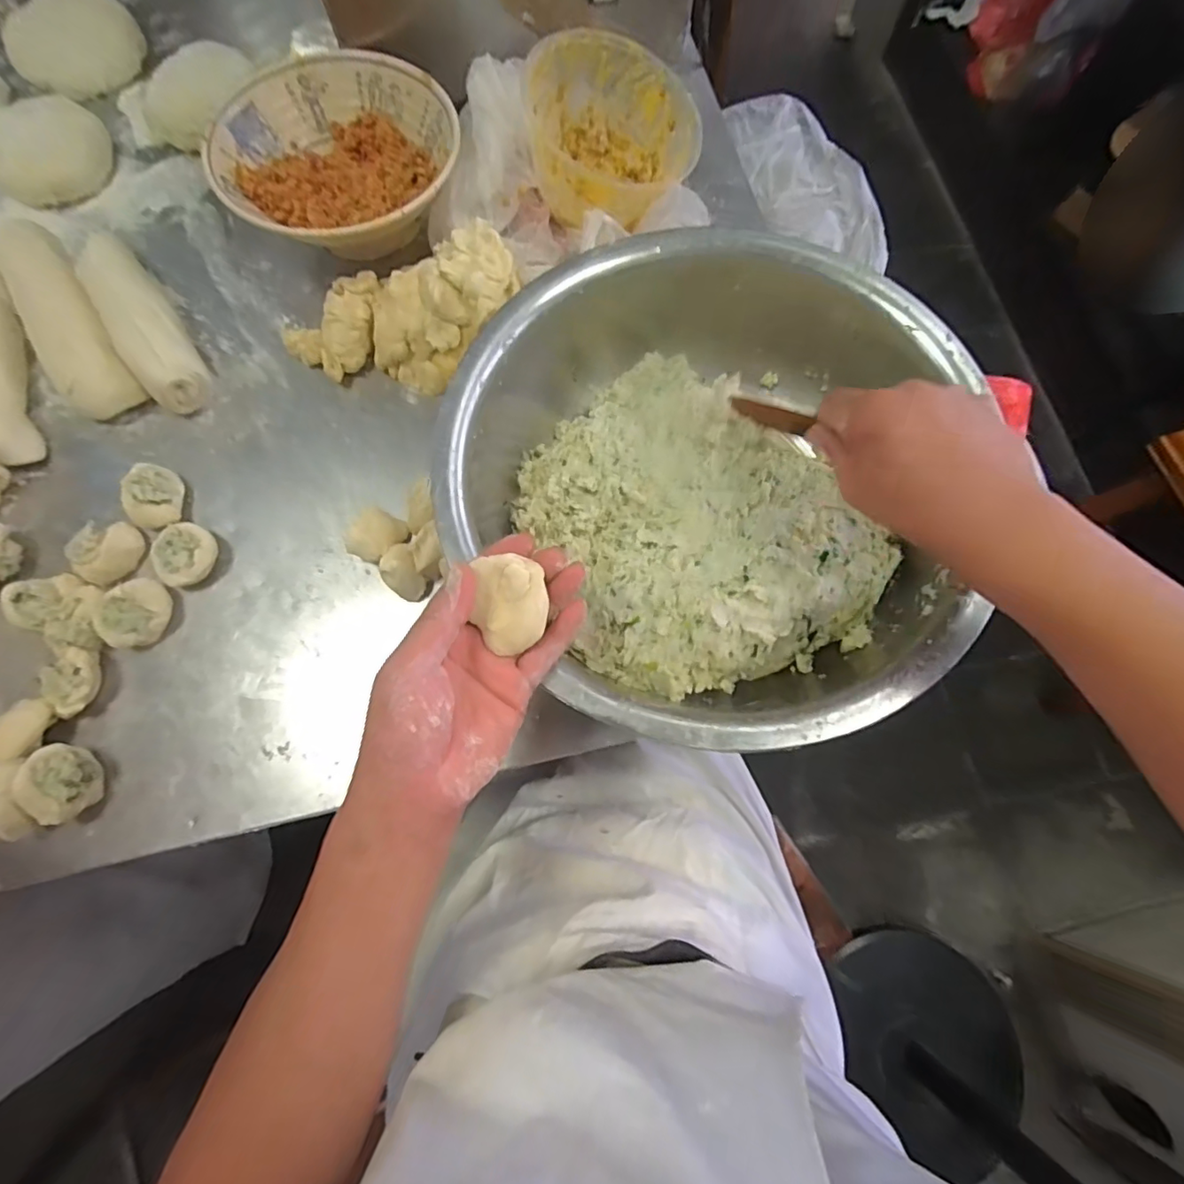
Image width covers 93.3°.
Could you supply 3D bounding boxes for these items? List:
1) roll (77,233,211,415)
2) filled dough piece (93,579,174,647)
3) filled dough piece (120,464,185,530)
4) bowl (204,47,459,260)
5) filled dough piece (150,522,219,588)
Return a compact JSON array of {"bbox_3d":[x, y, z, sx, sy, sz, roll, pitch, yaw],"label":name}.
[{"bbox_3d":[-0.417,-0.254,0.513,0.057,0.058,0.191,-36,78,-10],"label":"roll"},{"bbox_3d":[-0.368,0.017,0.450,0.040,0.033,0.054,25,76,6],"label":"filled dough piece"},{"bbox_3d":[-0.375,-0.081,0.479,0.035,0.033,0.052,12,75,2],"label":"filled dough piece"},{"bbox_3d":[-0.230,-0.394,0.531,0.198,0.082,0.211,0,75,-1],"label":"bowl"},{"bbox_3d":[-0.342,-0.031,0.469,0.044,0.028,0.052,25,76,6],"label":"filled dough piece"}]

